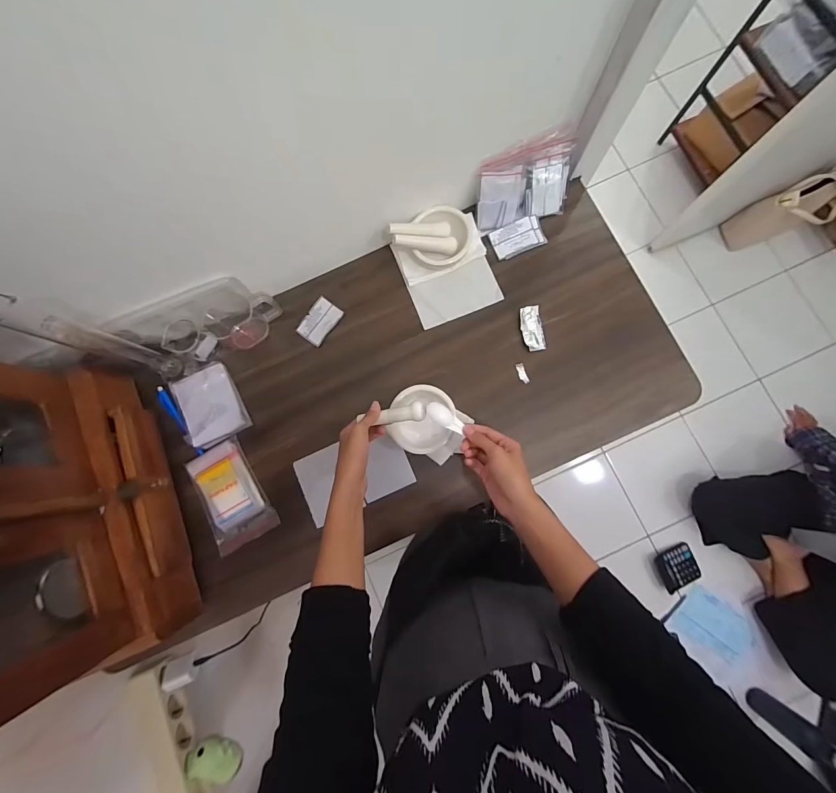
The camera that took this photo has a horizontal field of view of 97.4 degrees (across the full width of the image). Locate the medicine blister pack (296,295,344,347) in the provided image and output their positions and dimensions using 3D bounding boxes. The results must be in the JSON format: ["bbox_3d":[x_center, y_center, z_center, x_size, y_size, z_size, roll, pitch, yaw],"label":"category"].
[{"bbox_3d":[-0.165,-0.127,0.620,0.052,0.004,0.074,37,84,7],"label":"medicine blister pack"}]

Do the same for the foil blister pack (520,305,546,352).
[{"bbox_3d":[0.185,-0.110,0.592,0.034,0.006,0.072,-9,81,1],"label":"foil blister pack"}]

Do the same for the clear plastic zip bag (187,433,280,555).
[{"bbox_3d":[-0.295,0.154,0.577,0.095,0.013,0.155,-29,81,-2],"label":"clear plastic zip bag"}]

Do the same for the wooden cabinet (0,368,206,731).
[{"bbox_3d":[-0.467,0.144,0.372,0.216,0.373,0.366,-22,81,0],"label":"wooden cabinet"}]

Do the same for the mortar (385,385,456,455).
[{"bbox_3d":[0.005,0.036,0.560,0.092,0.052,0.099,0,81,2],"label":"mortar"}]

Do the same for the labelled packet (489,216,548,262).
[{"bbox_3d":[0.166,-0.266,0.614,0.082,0.009,0.051,-20,81,-1],"label":"labelled packet"}]

